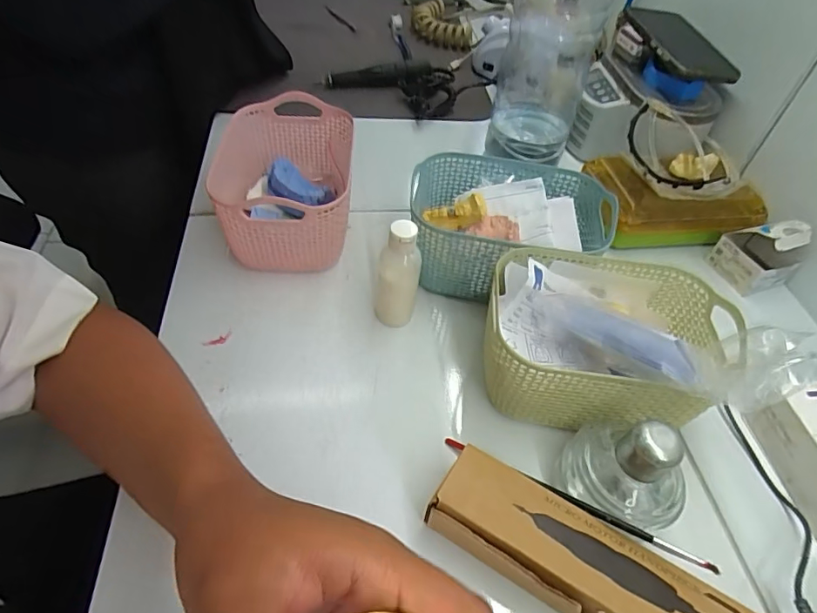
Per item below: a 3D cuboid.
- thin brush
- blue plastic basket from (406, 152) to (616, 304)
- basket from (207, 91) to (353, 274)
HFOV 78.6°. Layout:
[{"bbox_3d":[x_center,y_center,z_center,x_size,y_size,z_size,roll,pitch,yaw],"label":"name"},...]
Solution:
[{"bbox_3d":[0.098,0.119,0.311,0.166,0.008,0.006,19,48,30],"label":"thin brush"},{"bbox_3d":[0.091,-0.067,0.464,0.172,0.081,0.128,7,49,0],"label":"blue plastic basket"},{"bbox_3d":[-0.119,-0.119,0.487,0.127,0.089,0.180,1,49,-5],"label":"basket"}]

